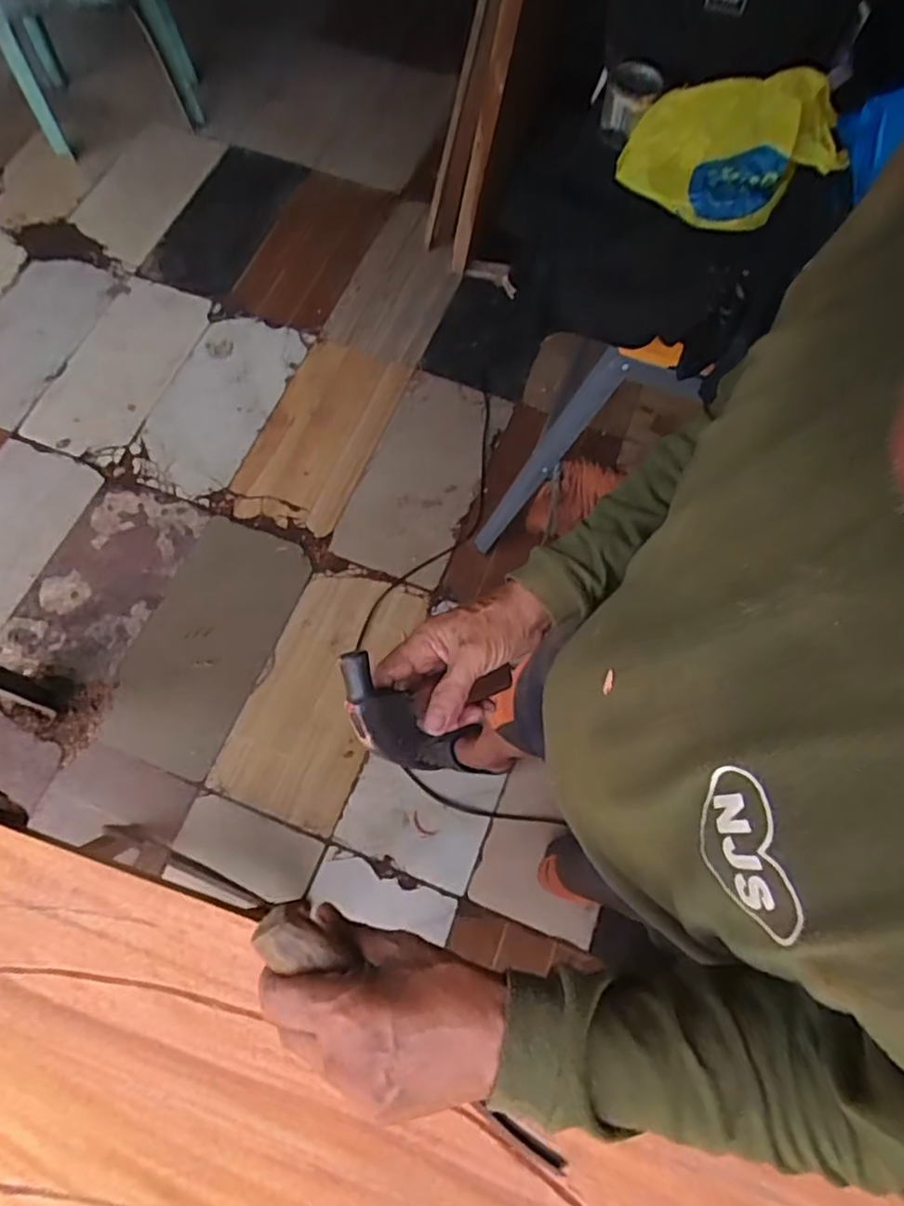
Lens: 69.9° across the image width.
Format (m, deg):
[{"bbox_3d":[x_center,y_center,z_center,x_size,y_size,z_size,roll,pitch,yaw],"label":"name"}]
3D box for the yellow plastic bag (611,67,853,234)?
[{"bbox_3d":[0.320,-0.527,0.757,0.229,0.092,0.147,8,69,2],"label":"yellow plastic bag"}]

